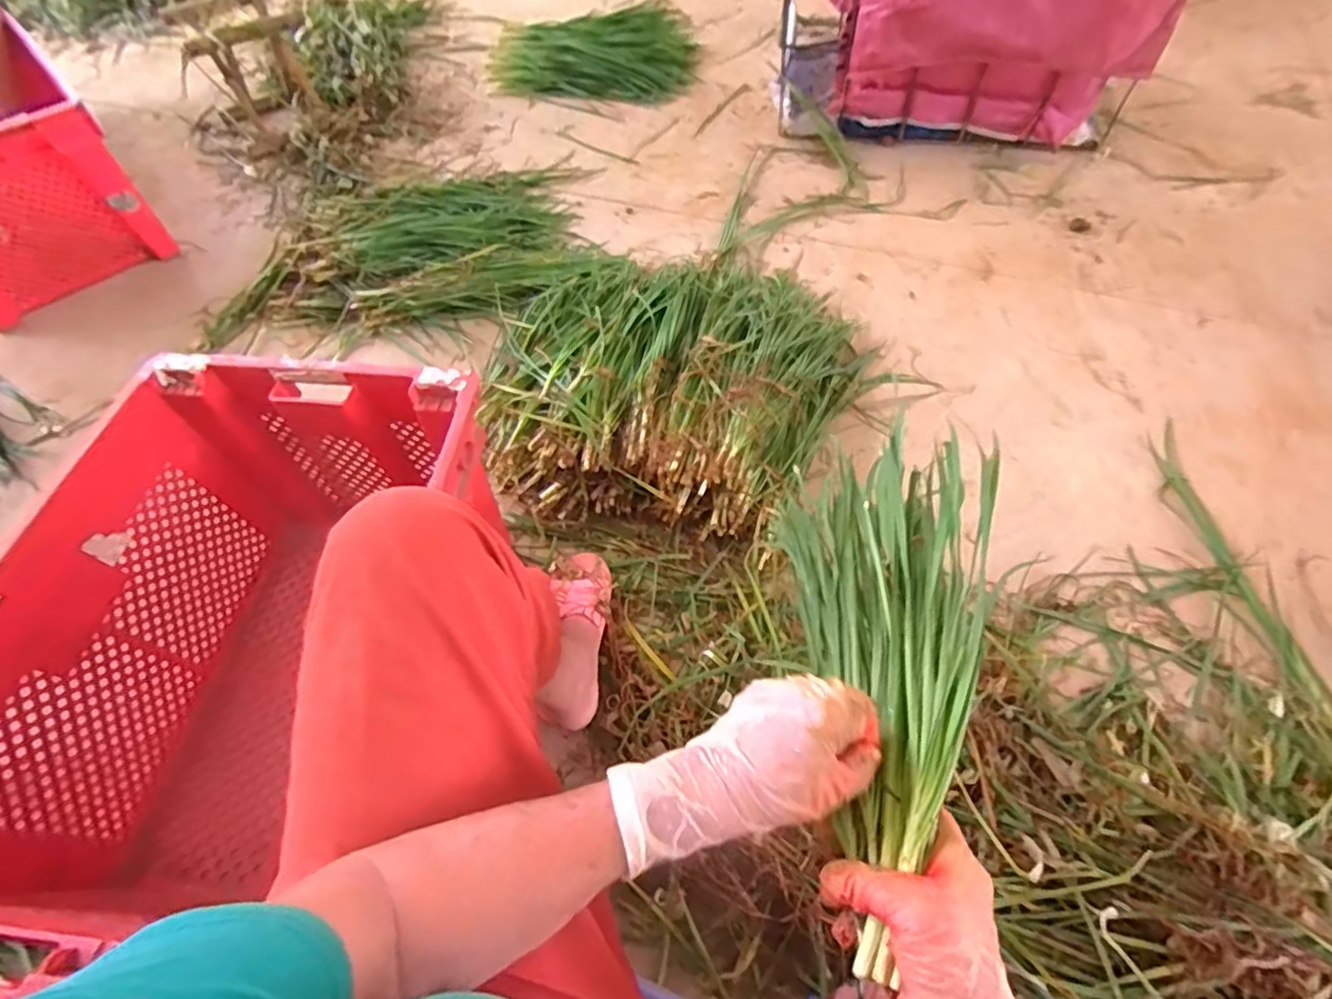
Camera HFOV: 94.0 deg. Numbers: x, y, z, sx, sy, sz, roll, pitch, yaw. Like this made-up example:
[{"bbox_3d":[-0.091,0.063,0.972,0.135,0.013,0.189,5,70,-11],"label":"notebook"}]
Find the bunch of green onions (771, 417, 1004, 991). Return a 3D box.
[{"bbox_3d":[0.188,0.107,0.521,0.170,0.129,0.447,6,40,6],"label":"bunch of green onions"}]

